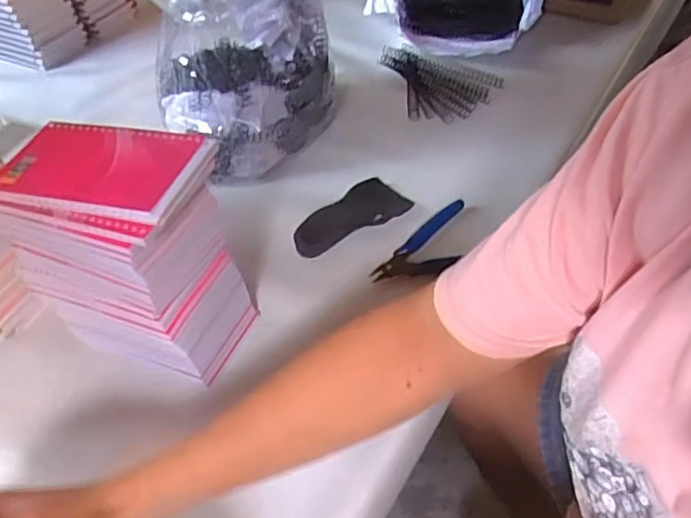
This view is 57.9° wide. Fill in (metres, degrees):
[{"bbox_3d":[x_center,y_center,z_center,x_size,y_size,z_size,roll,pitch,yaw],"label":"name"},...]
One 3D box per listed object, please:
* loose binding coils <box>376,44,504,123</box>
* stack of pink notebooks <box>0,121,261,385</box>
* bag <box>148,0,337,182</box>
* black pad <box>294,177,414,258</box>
[{"bbox_3d":[0.095,-0.213,0.764,0.157,0.017,0.118,25,55,28],"label":"loose binding coils"},{"bbox_3d":[-0.155,0.000,0.475,0.137,0.180,0.099,16,51,21],"label":"stack of pink notebooks"},{"bbox_3d":[-0.107,-0.235,0.628,0.189,0.286,0.178,-8,47,0],"label":"bag"},{"bbox_3d":[0.007,-0.039,0.606,0.124,0.017,0.058,-36,52,-24],"label":"black pad"}]

